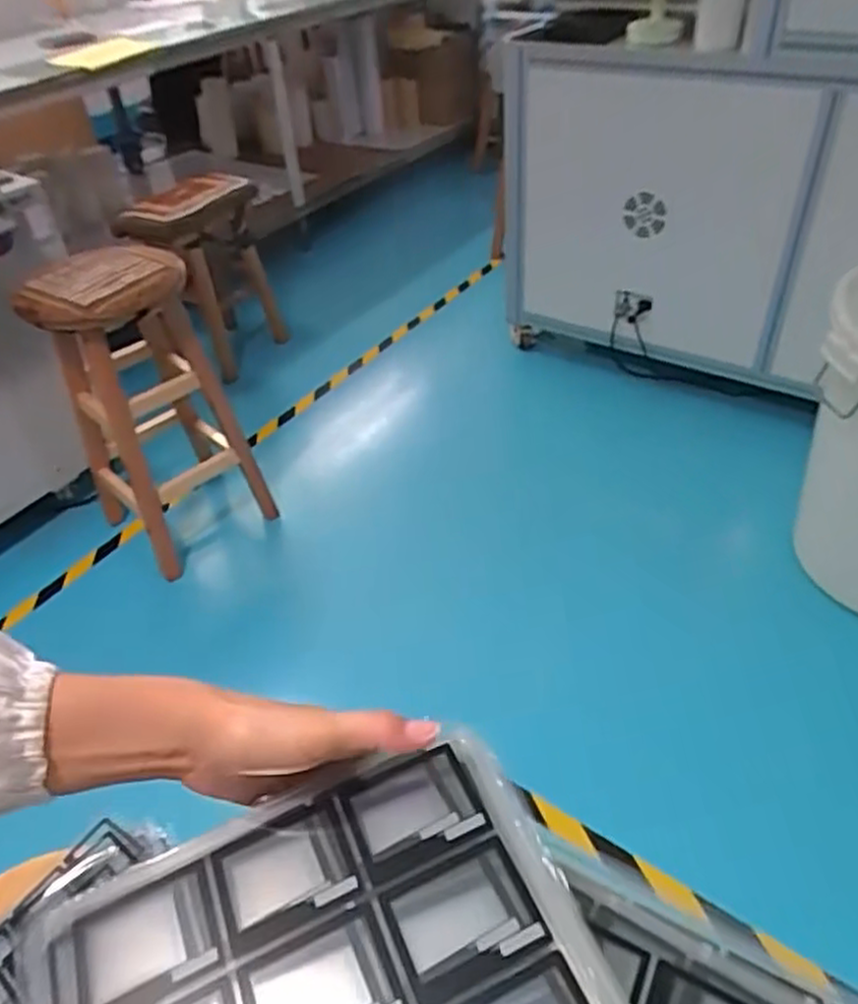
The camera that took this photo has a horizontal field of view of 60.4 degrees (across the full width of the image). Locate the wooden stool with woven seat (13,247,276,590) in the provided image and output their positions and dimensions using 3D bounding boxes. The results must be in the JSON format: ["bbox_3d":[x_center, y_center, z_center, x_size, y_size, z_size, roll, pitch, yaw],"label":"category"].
[{"bbox_3d":[-0.589,-0.193,1.560,0.342,0.611,0.315,-25,46,-19],"label":"wooden stool with woven seat"}]

